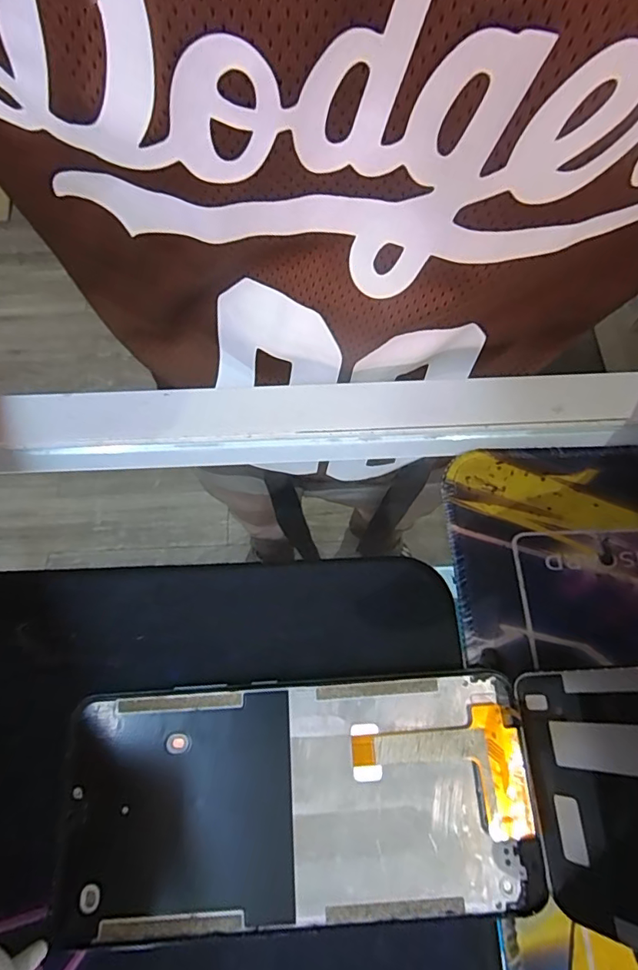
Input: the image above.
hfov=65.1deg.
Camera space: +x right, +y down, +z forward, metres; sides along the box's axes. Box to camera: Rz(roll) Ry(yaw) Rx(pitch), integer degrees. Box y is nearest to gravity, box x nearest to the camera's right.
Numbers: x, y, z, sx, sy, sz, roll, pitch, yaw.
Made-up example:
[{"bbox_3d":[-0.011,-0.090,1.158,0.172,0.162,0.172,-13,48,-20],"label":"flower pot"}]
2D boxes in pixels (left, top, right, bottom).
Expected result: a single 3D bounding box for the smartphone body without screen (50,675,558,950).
[{"bbox_3d":[-0.010,0.109,0.174,0.158,0.011,0.074,-4,69,-2],"label":"smartphone body without screen"}]

